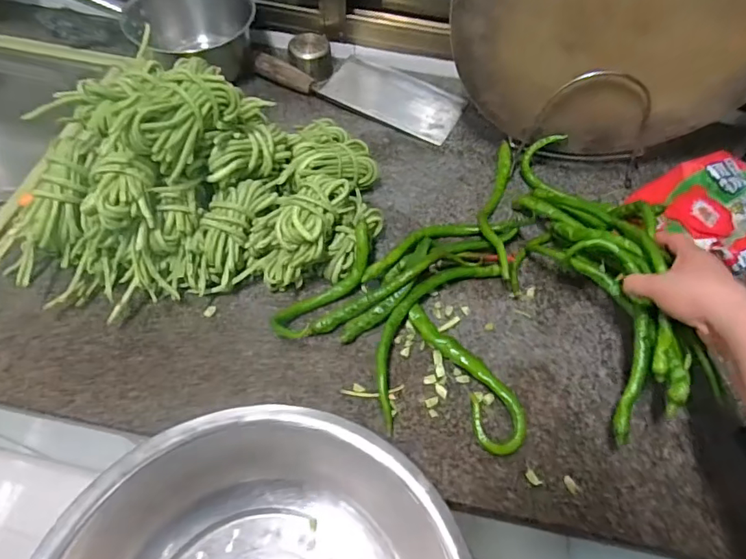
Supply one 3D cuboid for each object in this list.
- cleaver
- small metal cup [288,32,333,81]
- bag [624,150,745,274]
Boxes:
[{"bbox_3d":[-0.017,-0.286,0.728,0.294,0.027,0.102,22,60,10],"label":"cleaver"},{"bbox_3d":[-0.090,-0.325,0.724,0.061,0.034,0.065,0,59,-4],"label":"small metal cup"},{"bbox_3d":[0.425,-0.089,0.621,0.140,0.053,0.152,-25,63,-18],"label":"bag"}]

